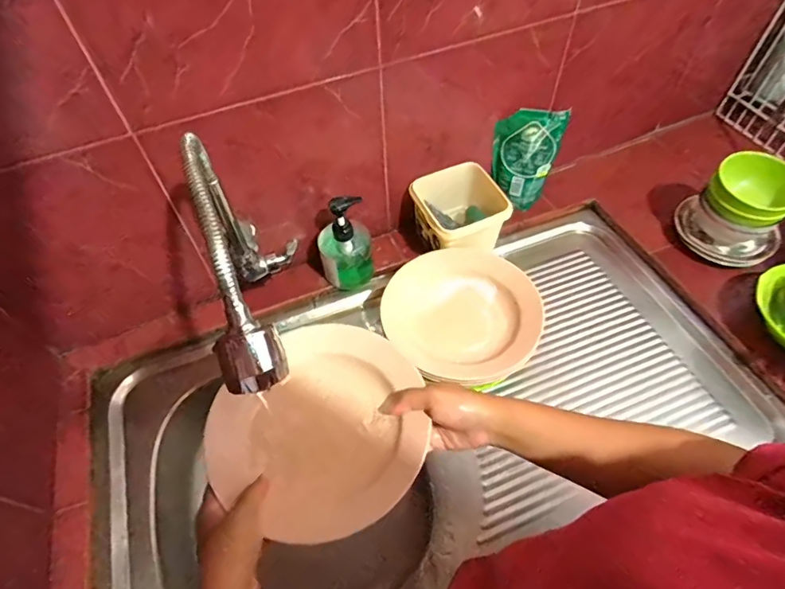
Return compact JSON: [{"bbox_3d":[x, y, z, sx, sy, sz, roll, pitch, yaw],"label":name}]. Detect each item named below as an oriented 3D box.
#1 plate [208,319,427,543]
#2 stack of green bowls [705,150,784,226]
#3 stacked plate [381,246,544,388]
[{"bbox_3d":[-0.066,0.128,0.466,0.191,0.041,0.210,-1,54,1],"label":"plate"},{"bbox_3d":[0.527,-0.153,0.671,0.109,0.058,0.116,35,63,24],"label":"stack of green bowls"},{"bbox_3d":[0.098,0.037,0.682,0.192,0.111,0.205,-1,54,1],"label":"stacked plate"}]

